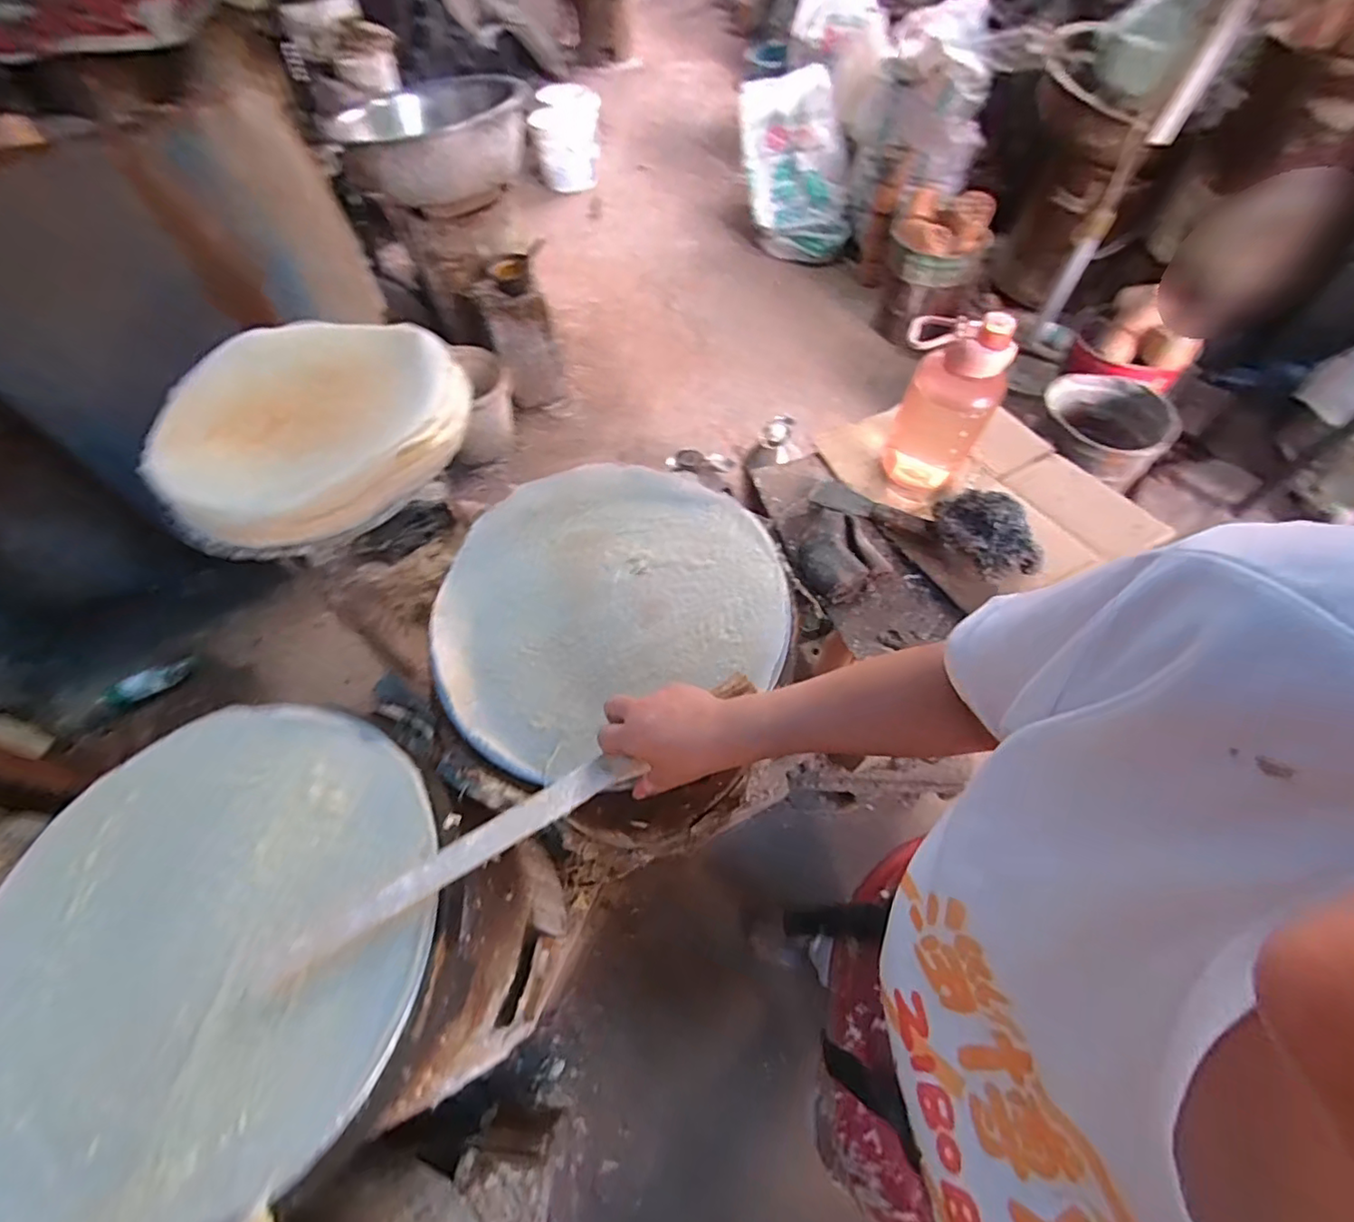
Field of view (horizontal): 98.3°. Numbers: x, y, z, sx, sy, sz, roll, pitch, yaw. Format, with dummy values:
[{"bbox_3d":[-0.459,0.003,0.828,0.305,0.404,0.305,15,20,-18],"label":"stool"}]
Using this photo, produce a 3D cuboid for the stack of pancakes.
[{"bbox_3d":[-0.462,-0.249,0.753,0.368,0.077,0.369,-4,58,1],"label":"stack of pancakes"}]

